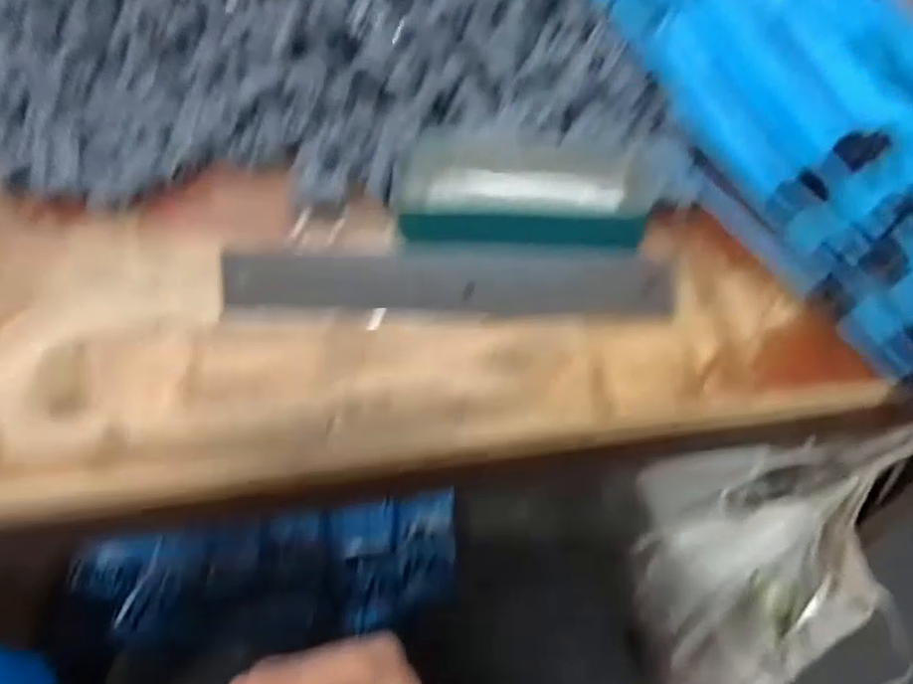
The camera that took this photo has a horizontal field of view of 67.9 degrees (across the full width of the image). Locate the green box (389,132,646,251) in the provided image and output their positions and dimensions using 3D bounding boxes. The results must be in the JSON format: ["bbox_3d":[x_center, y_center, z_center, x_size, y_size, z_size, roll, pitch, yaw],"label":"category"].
[{"bbox_3d":[0.044,-0.101,0.442,0.158,0.035,0.081,0,53,-4],"label":"green box"}]

